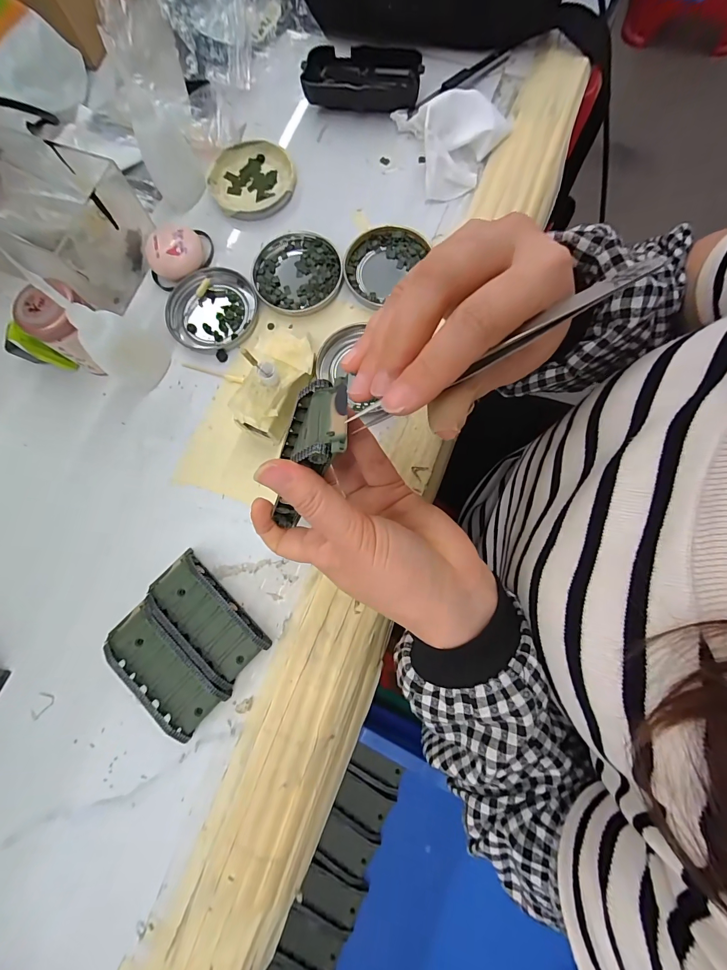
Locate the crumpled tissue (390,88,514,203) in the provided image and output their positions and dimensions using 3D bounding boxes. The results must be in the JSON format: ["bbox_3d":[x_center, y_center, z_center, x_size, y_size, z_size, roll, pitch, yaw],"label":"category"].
[{"bbox_3d":[0.088,-0.321,0.331,0.092,0.035,0.100,-15,79,0],"label":"crumpled tissue"}]

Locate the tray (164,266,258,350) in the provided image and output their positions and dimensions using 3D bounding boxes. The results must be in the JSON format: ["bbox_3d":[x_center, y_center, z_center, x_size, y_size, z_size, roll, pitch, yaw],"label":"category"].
[{"bbox_3d":[-0.135,-0.156,0.327,0.078,0.009,0.074,-1,79,3],"label":"tray"}]

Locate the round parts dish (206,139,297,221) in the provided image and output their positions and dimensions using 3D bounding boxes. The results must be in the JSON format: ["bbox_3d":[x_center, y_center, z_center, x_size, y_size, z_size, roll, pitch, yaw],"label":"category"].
[{"bbox_3d":[-0.106,-0.291,0.351,0.078,0.019,0.070,-17,79,0],"label":"round parts dish"}]

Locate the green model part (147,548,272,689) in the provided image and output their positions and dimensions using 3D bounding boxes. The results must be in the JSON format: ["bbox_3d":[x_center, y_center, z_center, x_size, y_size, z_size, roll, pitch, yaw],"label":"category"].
[{"bbox_3d":[-0.117,0.097,0.272,0.043,0.017,0.095,-44,80,-5],"label":"green model part"}]

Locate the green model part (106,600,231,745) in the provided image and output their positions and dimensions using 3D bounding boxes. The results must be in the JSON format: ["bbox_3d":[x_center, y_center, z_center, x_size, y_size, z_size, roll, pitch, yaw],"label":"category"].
[{"bbox_3d":[-0.145,0.132,0.268,0.095,0.018,0.045,44,85,10],"label":"green model part"}]

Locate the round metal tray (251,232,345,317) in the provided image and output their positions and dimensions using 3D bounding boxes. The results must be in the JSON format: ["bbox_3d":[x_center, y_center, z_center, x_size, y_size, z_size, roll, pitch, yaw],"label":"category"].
[{"bbox_3d":[-0.060,-0.190,0.329,0.078,0.009,0.078,-1,79,3],"label":"round metal tray"}]

